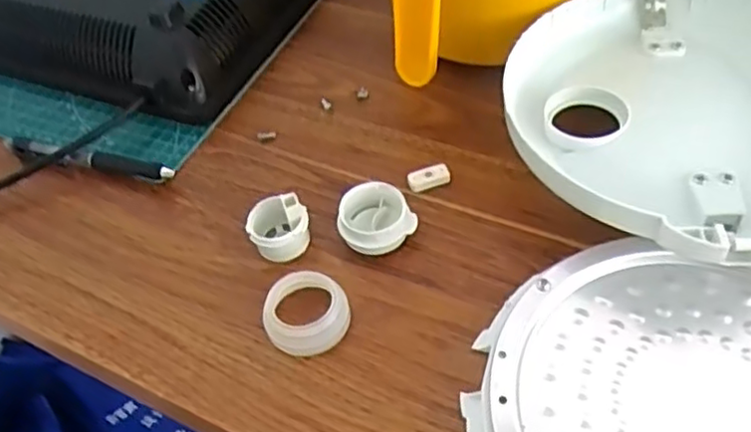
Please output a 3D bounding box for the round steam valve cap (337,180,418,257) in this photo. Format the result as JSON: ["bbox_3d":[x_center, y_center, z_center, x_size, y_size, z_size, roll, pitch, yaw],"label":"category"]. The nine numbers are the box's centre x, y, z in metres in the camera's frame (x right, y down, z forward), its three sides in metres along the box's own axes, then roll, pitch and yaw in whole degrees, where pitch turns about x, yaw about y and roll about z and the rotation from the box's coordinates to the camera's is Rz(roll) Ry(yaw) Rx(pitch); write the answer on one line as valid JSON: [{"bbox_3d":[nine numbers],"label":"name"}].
[{"bbox_3d":[-0.001,0.003,0.391,0.041,0.024,0.037,-26,51,-16],"label":"round steam valve cap"}]

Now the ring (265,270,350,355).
[{"bbox_3d":[-0.037,0.051,0.357,0.043,0.022,0.039,-28,51,-18],"label":"ring"}]

